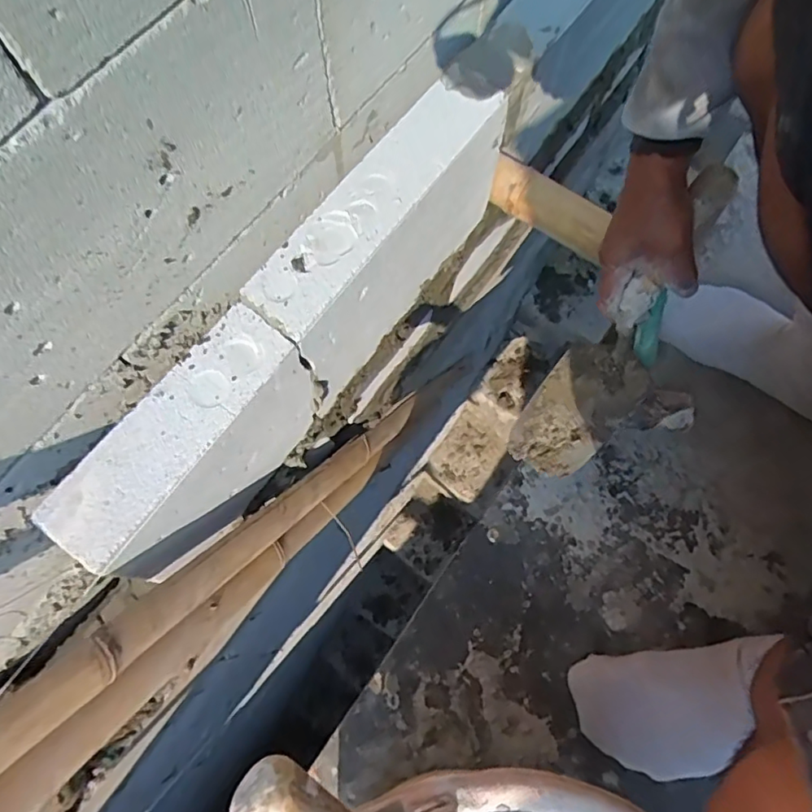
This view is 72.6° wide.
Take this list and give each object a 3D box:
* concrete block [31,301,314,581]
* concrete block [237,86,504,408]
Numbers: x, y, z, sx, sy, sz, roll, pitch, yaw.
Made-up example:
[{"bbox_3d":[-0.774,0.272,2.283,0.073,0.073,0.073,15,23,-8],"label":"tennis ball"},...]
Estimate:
[{"bbox_3d":[-0.192,0.047,0.541,0.076,0.178,0.241,33,73,12],"label":"concrete block"},{"bbox_3d":[-0.021,-0.179,0.616,0.069,0.181,0.340,33,74,12],"label":"concrete block"}]

